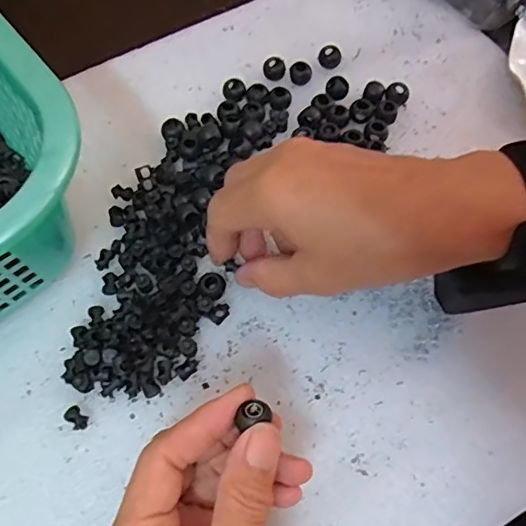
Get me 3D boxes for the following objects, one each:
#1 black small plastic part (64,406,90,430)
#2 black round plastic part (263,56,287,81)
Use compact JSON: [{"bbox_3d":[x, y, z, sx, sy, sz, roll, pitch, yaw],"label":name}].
[{"bbox_3d":[-0.097,0.081,0.291,0.013,0.007,0.009,36,71,14],"label":"black small plastic part"},{"bbox_3d":[0.007,-0.133,0.386,0.014,0.011,0.014,-1,66,2],"label":"black round plastic part"}]

